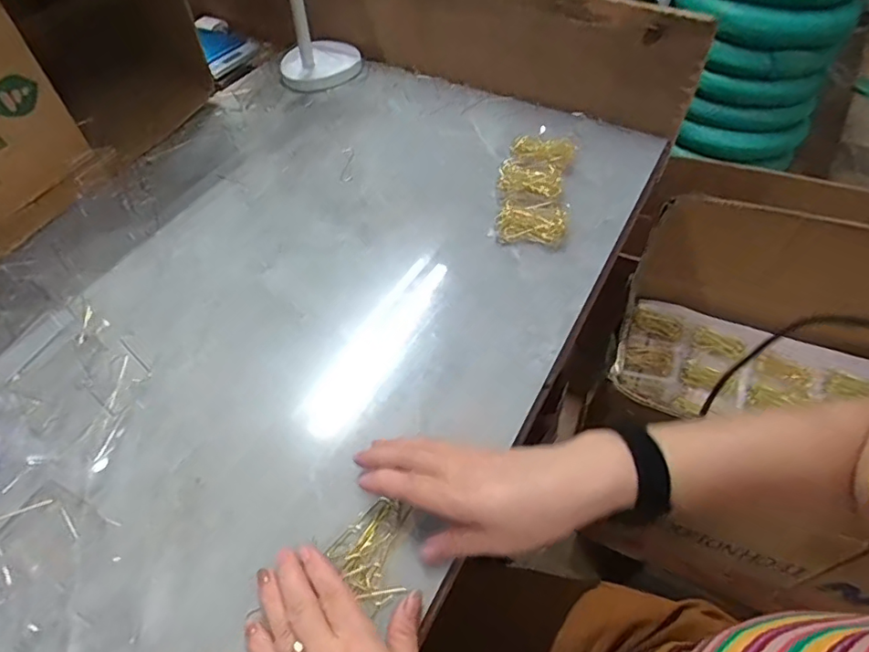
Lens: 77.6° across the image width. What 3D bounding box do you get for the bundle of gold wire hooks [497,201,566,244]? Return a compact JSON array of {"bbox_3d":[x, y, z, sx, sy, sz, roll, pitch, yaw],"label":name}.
[{"bbox_3d":[0.104,-0.112,0.575,0.068,0.010,0.054,9,52,9],"label":"bundle of gold wire hooks"}]

